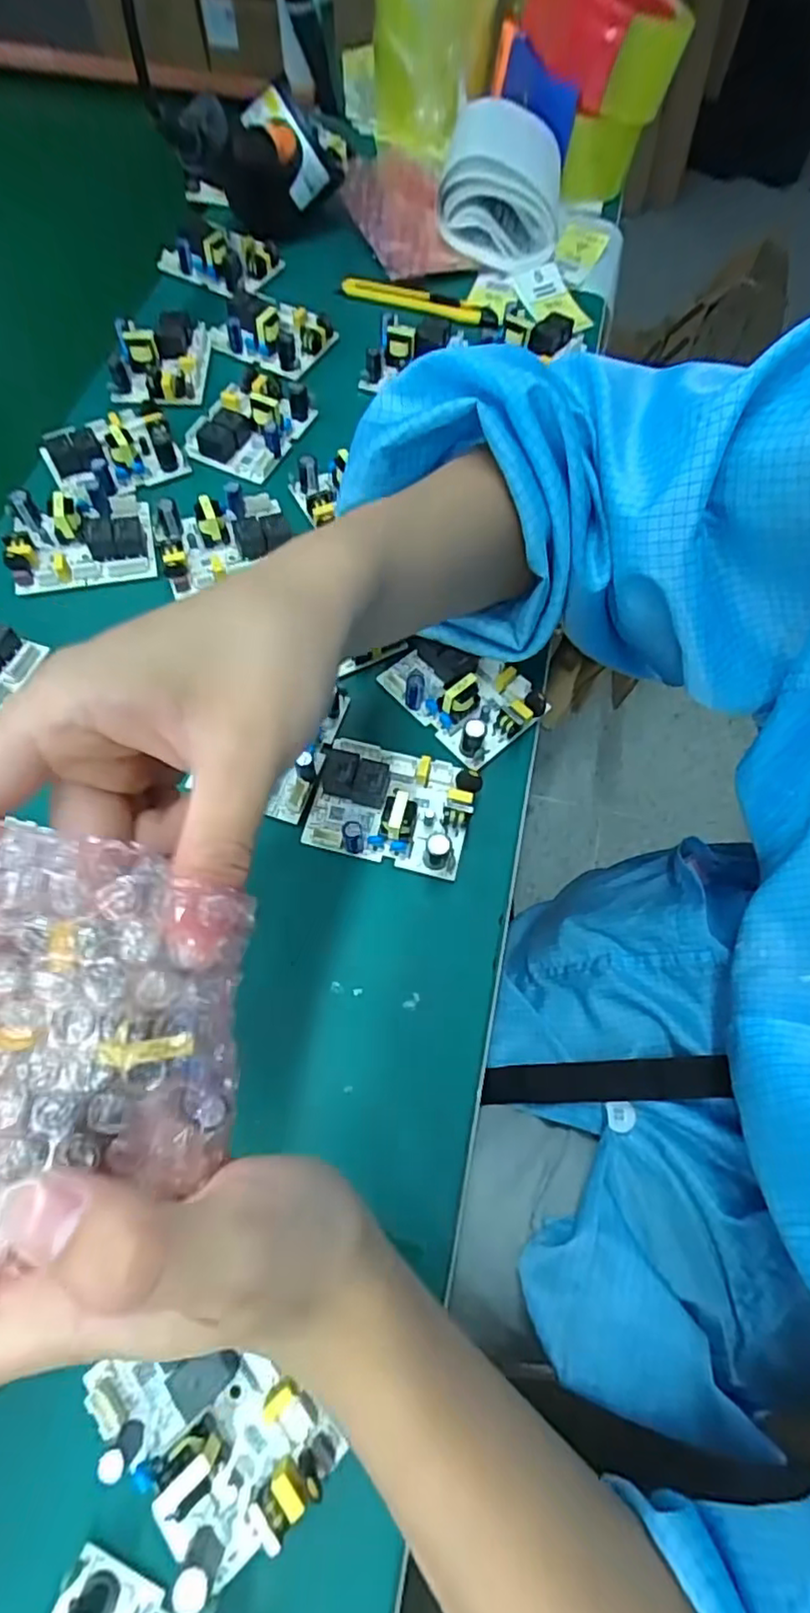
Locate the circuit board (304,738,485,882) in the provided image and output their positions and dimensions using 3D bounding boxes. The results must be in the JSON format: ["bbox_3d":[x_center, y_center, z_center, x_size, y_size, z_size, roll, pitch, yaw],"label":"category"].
[{"bbox_3d":[-0.007,-0.003,0.333,0.080,0.022,0.060,13,66,4],"label":"circuit board"}]

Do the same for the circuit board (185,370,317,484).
[{"bbox_3d":[-0.103,-0.260,0.439,0.058,0.021,0.079,22,67,8],"label":"circuit board"}]

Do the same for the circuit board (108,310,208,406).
[{"bbox_3d":[-0.173,-0.320,0.462,0.058,0.025,0.081,4,65,0],"label":"circuit board"}]

